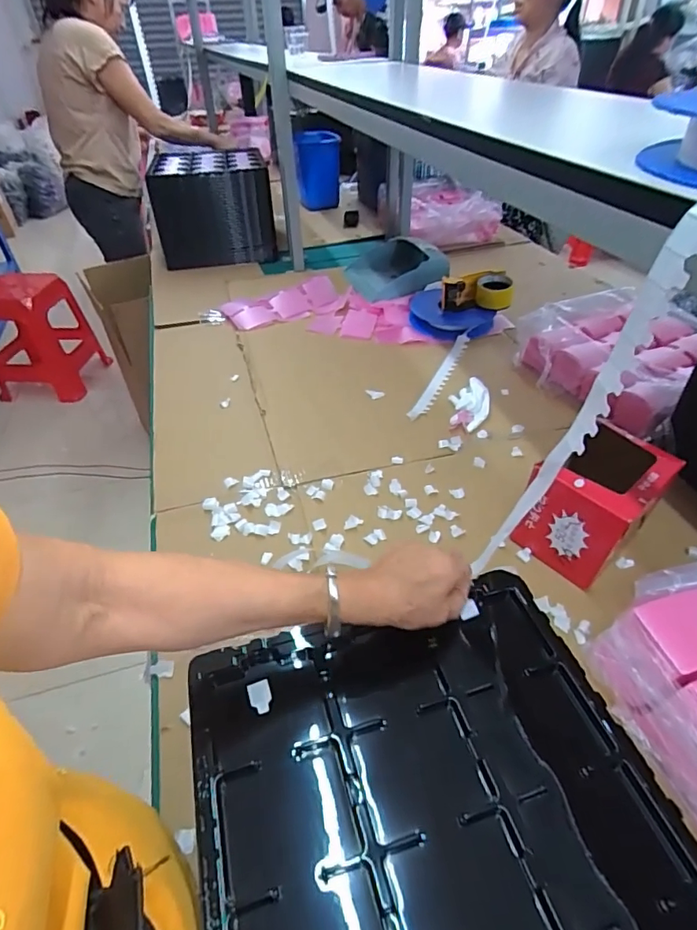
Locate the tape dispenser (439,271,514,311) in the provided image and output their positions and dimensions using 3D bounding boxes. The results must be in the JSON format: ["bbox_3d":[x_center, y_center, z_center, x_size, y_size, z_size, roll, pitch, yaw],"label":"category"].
[{"bbox_3d":[0.307,-0.417,1.183,0.169,0.063,0.085,0,42,3],"label":"tape dispenser"}]

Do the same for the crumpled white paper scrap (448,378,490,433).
[{"bbox_3d":[0.230,-0.119,0.938,0.072,0.020,0.140,4,43,8],"label":"crumpled white paper scrap"}]

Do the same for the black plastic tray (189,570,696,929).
[{"bbox_3d":[0.068,0.285,0.373,0.335,0.069,0.366,-13,43,-11],"label":"black plastic tray"}]

